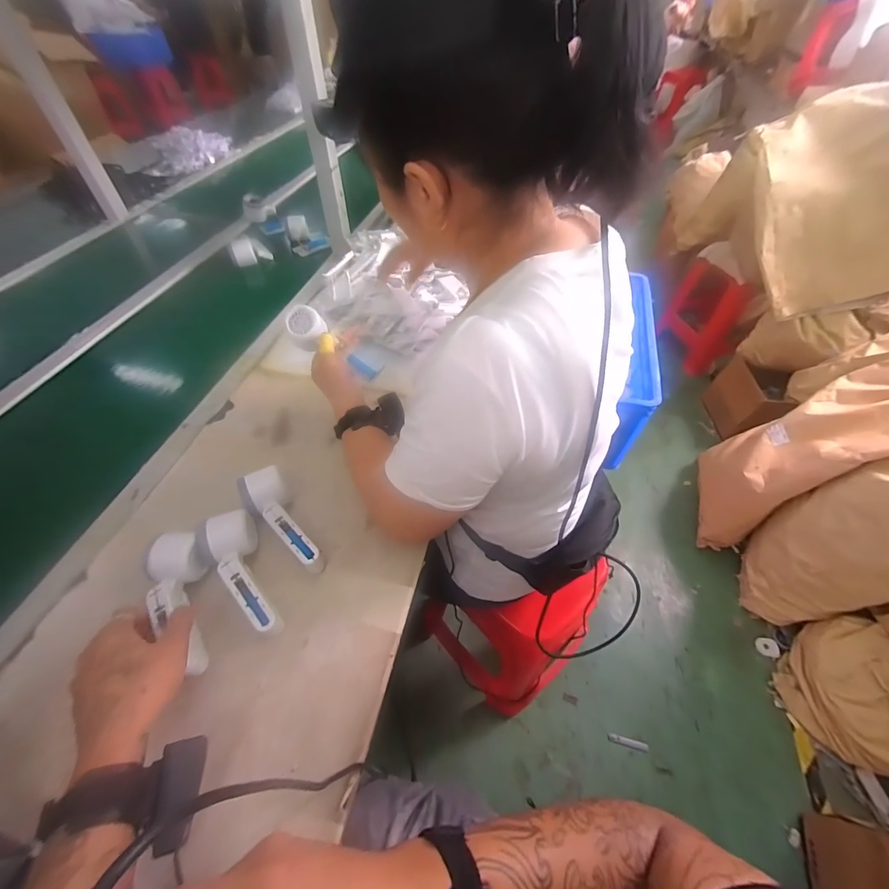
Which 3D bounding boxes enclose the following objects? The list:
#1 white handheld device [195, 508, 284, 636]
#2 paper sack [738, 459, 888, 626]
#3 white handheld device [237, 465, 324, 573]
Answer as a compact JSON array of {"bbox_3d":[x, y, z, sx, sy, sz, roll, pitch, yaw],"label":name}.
[{"bbox_3d":[-0.238,0.153,0.479,0.069,0.052,0.158,-34,59,-25],"label":"white handheld device"},{"bbox_3d":[1.062,0.247,0.995,0.216,0.653,0.297,-27,71,-34],"label":"paper sack"},{"bbox_3d":[-0.213,0.100,0.517,0.056,0.053,0.156,-30,58,-22],"label":"white handheld device"}]

